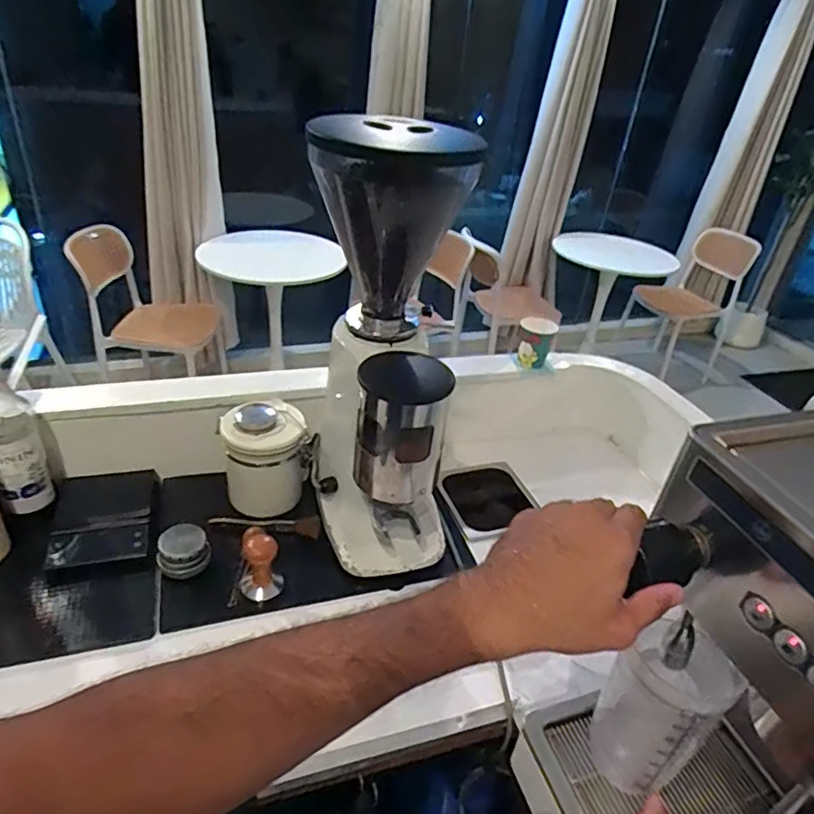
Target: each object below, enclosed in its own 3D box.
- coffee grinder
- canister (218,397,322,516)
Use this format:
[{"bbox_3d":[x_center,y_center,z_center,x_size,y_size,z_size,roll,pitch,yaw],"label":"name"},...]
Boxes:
[{"bbox_3d":[-0.024,-0.075,0.790,0.191,0.533,0.251,-10,37,-23],"label":"coffee grinder"},{"bbox_3d":[-0.222,0.087,0.924,0.127,0.162,0.110,-10,37,-24],"label":"canister"}]

